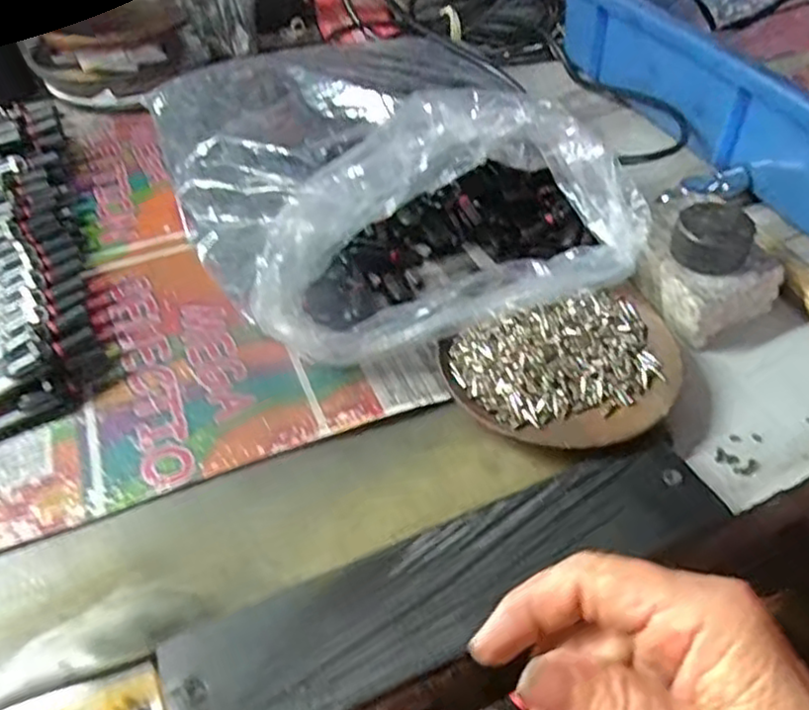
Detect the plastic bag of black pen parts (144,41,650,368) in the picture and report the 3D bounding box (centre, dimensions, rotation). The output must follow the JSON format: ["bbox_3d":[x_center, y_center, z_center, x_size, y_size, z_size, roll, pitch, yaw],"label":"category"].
[{"bbox_3d":[-0.020,-0.123,0.424,0.224,0.075,0.271,-17,51,-14],"label":"plastic bag of black pen parts"}]

